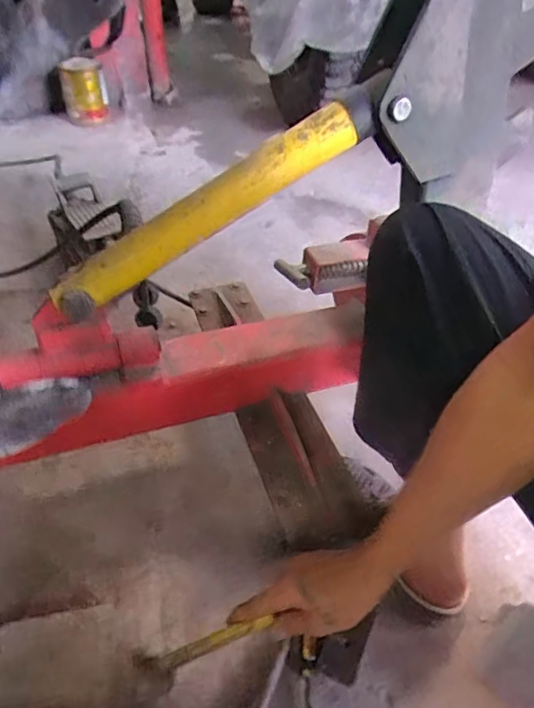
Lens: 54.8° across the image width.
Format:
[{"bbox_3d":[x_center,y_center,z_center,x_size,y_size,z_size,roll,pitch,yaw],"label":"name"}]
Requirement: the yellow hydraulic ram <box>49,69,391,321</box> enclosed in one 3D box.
[{"bbox_3d":[-0.054,-0.179,0.614,0.450,0.054,0.063,-31,47,5],"label":"yellow hydraulic ram"}]

